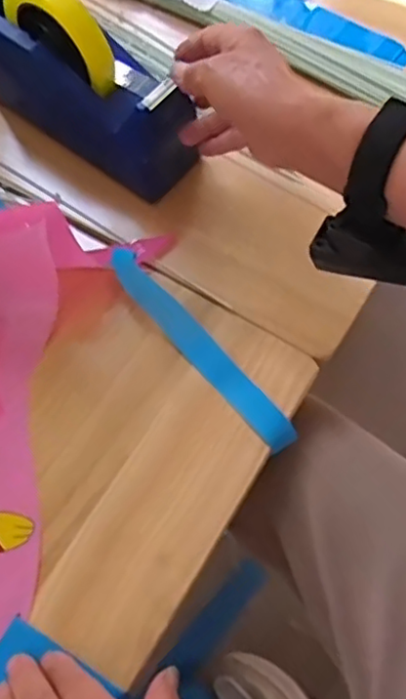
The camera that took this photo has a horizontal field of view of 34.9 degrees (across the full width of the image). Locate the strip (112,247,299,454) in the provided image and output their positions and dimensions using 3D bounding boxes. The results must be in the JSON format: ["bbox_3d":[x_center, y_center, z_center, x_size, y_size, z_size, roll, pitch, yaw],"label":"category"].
[{"bbox_3d":[-0.001,-0.001,0.493,0.026,0.023,0.190,-42,87,-14],"label":"strip"}]

